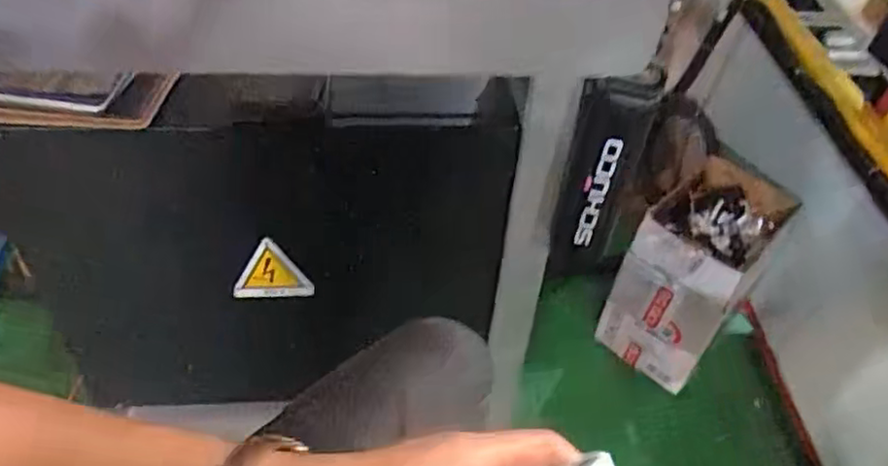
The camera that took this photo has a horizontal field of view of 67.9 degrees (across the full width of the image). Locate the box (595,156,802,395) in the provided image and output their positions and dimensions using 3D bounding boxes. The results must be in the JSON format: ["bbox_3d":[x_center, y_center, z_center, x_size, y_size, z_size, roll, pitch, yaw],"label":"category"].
[{"bbox_3d":[0.497,0.092,1.348,0.209,0.349,0.263,35,53,25],"label":"box"}]

